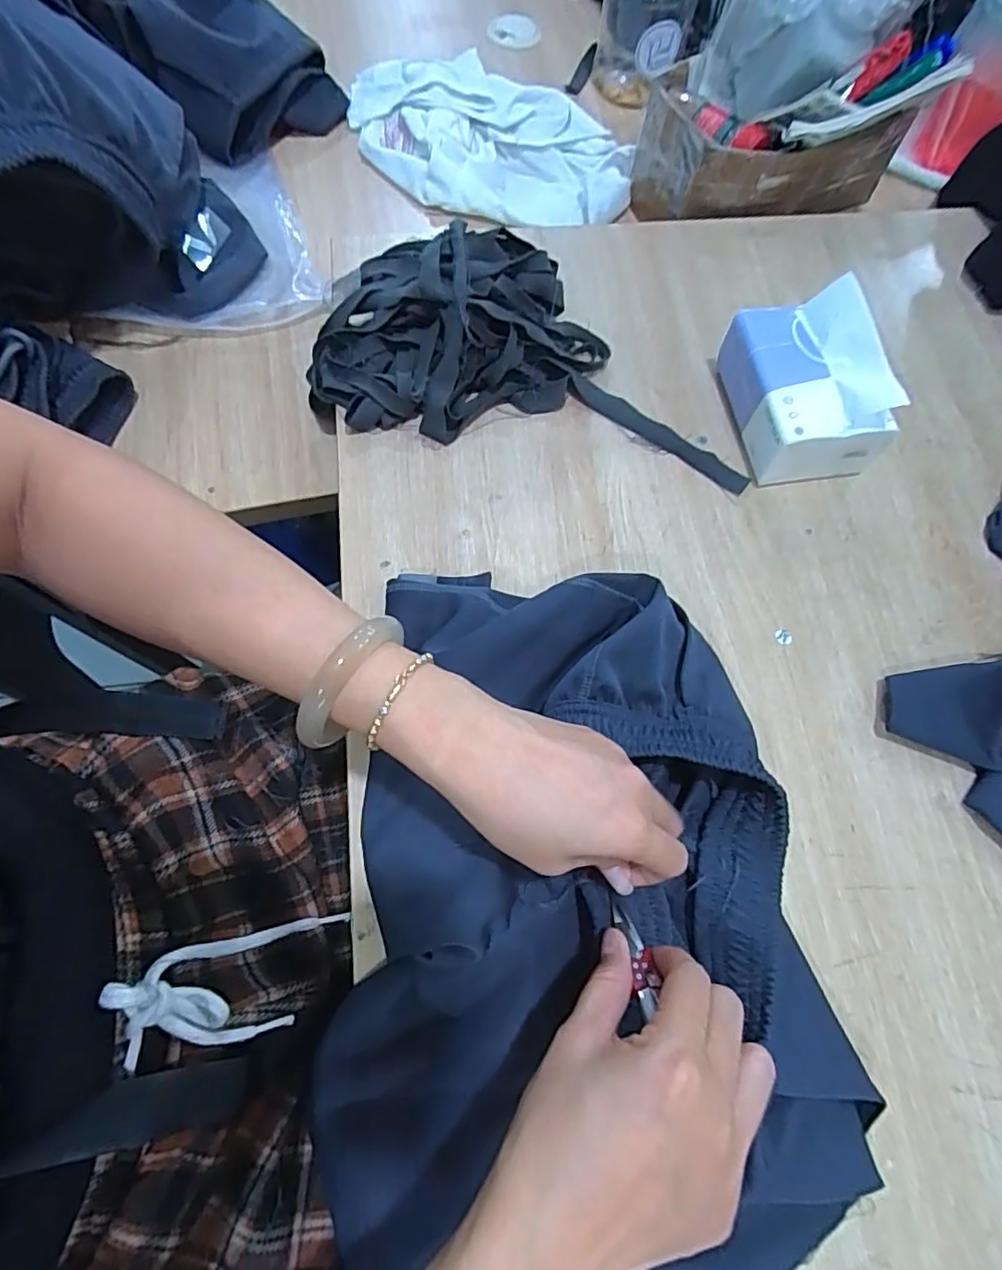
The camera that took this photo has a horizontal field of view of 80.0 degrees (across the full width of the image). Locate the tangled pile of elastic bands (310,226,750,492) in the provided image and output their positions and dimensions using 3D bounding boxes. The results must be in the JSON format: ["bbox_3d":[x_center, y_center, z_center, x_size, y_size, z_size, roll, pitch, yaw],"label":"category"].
[{"bbox_3d":[0.026,-0.211,0.450,0.341,0.063,0.150,12,70,3],"label":"tangled pile of elastic bands"}]

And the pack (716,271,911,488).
[{"bbox_3d":[0.220,-0.184,0.442,0.089,0.082,0.123,-14,71,-6],"label":"pack"}]

